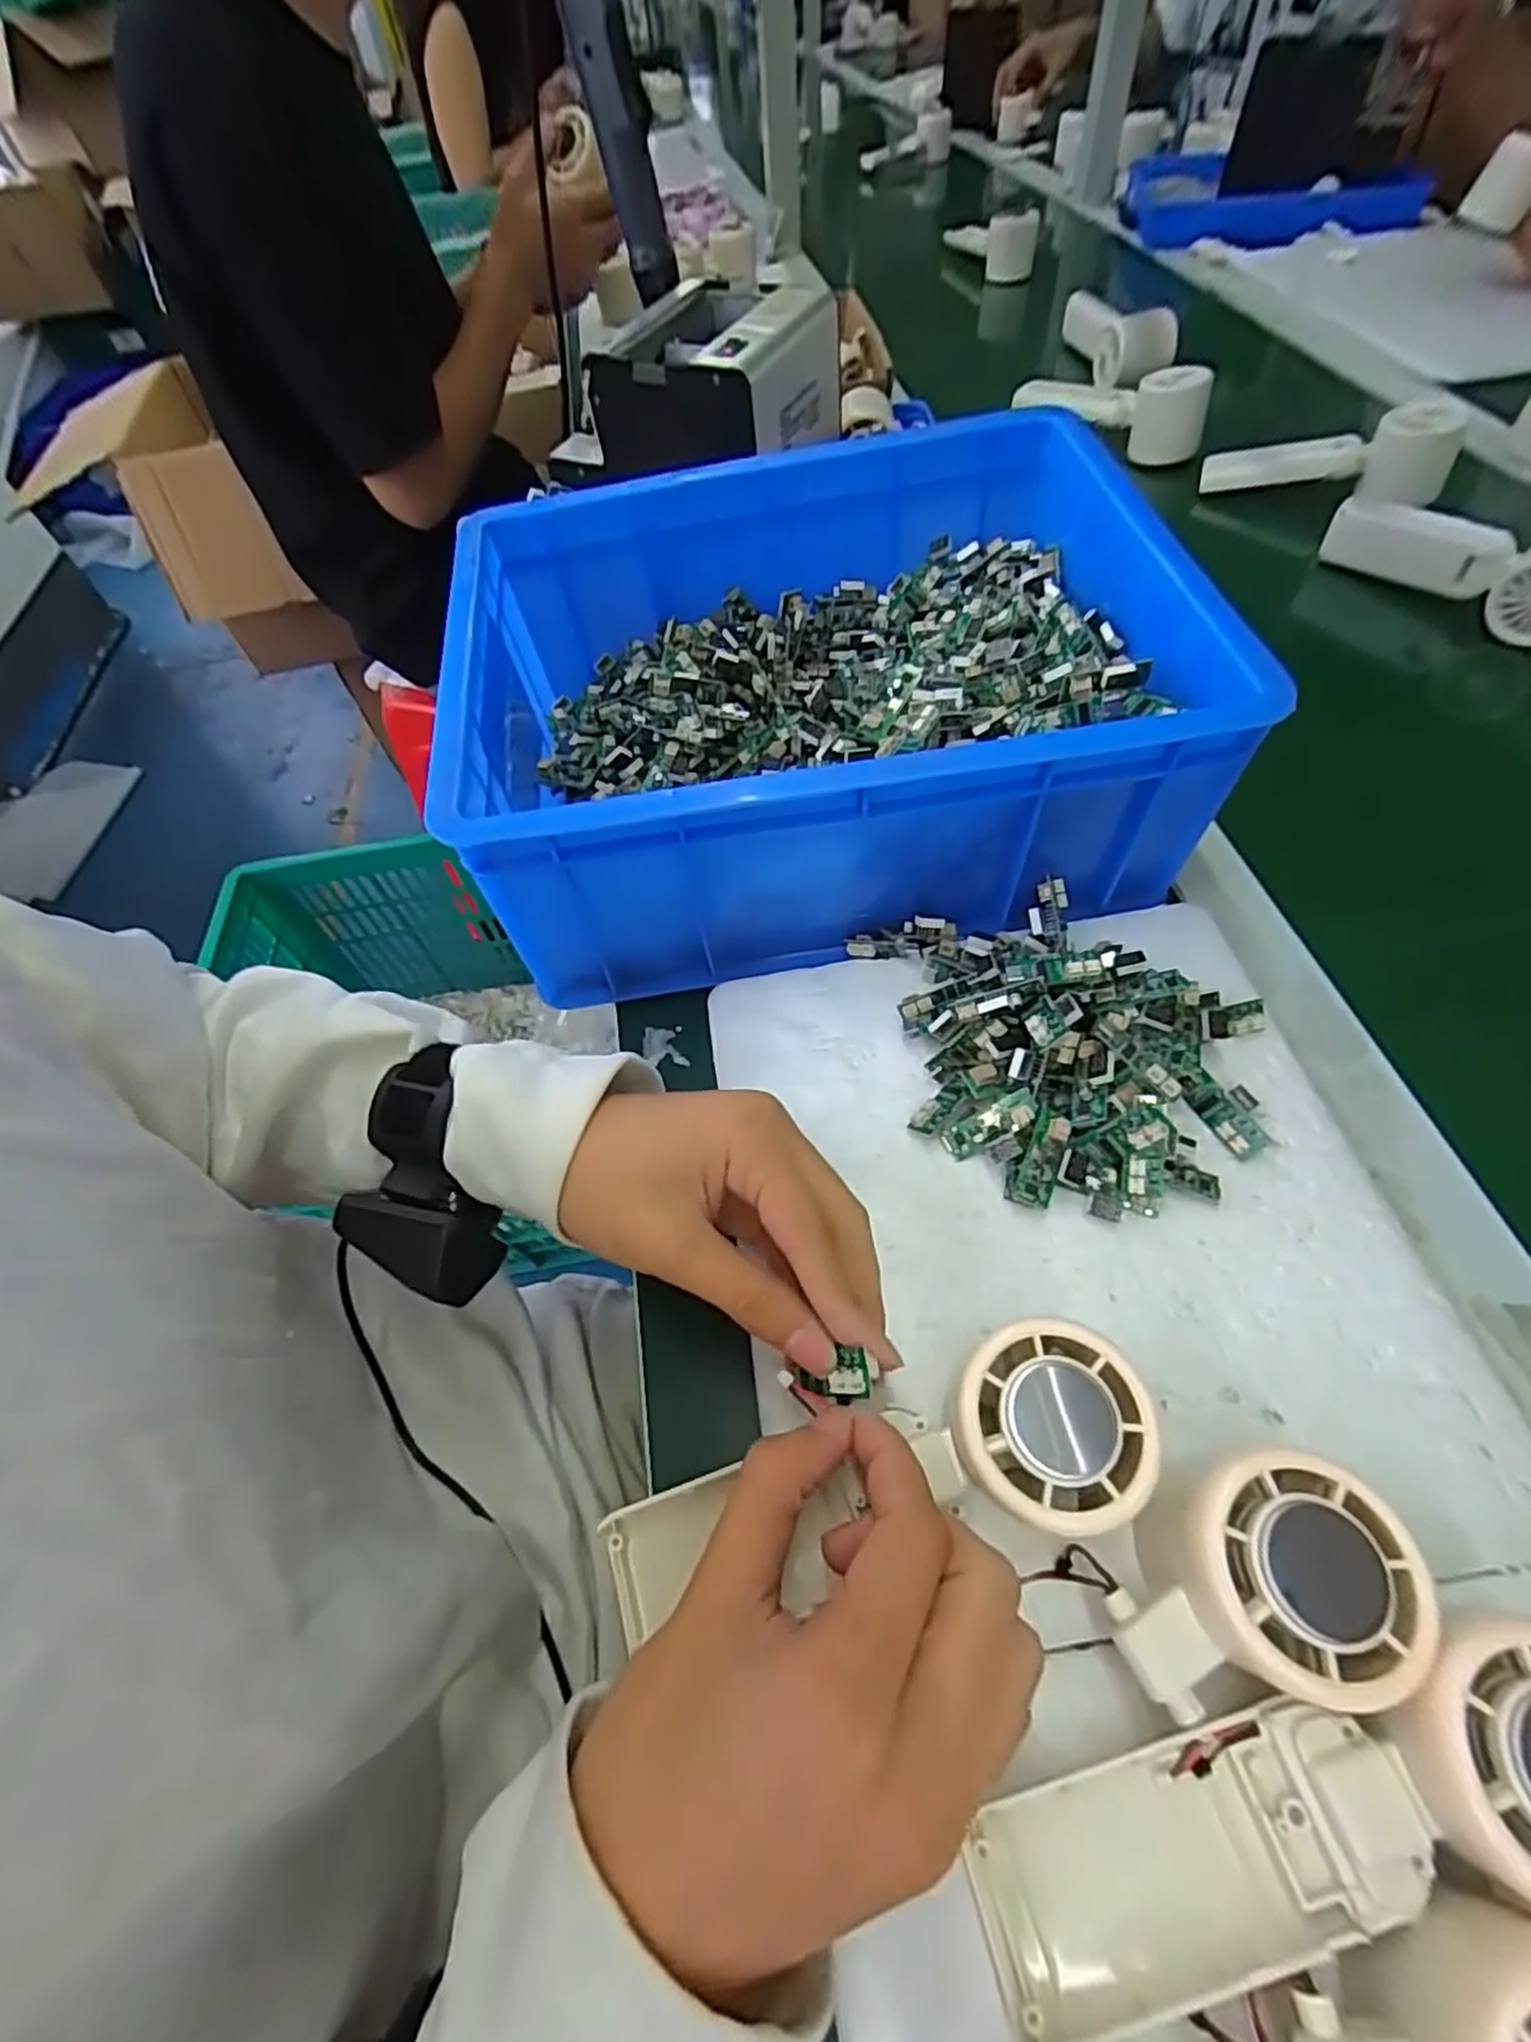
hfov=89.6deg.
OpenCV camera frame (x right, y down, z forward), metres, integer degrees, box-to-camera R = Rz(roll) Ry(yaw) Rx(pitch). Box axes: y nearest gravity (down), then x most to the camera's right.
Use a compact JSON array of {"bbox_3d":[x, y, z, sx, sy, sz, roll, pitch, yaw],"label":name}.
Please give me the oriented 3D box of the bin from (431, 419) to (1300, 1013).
[{"bbox_3d":[0.022,-0.167,0.403,0.339,0.120,0.254,-9,57,1],"label":"bin"}]

